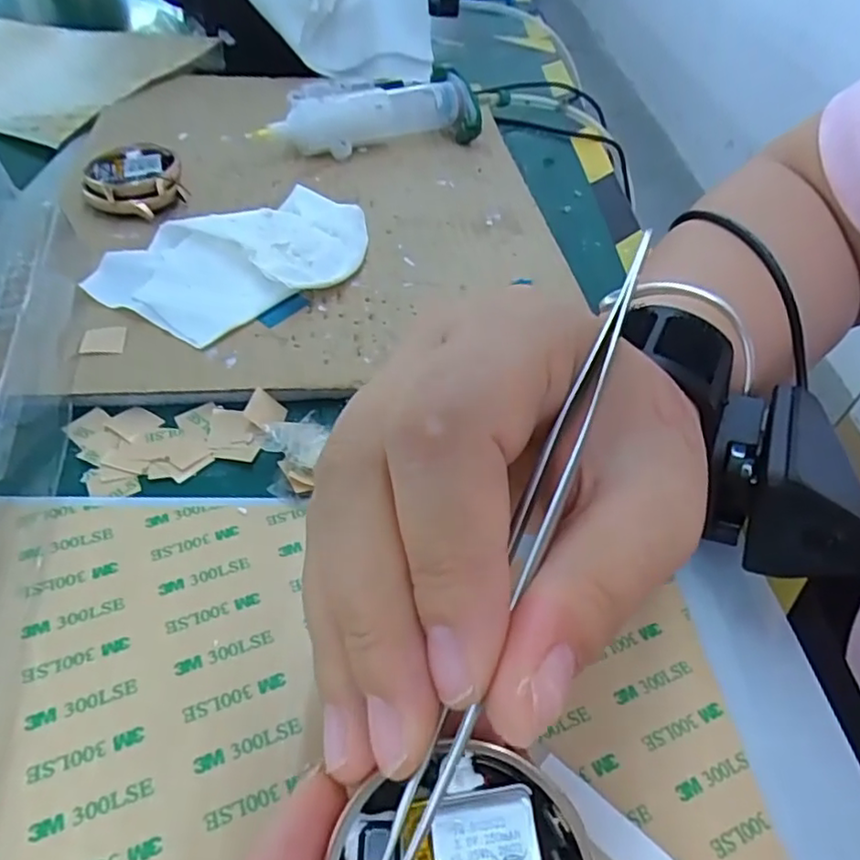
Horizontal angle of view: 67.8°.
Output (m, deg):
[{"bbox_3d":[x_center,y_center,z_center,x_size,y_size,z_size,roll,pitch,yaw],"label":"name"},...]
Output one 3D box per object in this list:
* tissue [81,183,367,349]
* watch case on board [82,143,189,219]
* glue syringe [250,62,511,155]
[{"bbox_3d":[-0.081,-0.077,0.284,0.119,0.016,0.072,-31,58,-30],"label":"tissue"},{"bbox_3d":[-0.147,-0.125,0.321,0.044,0.018,0.050,-9,49,-15],"label":"watch case on board"},{"bbox_3d":[-0.022,-0.192,0.387,0.163,0.030,0.038,-18,52,-22],"label":"glue syringe"}]

